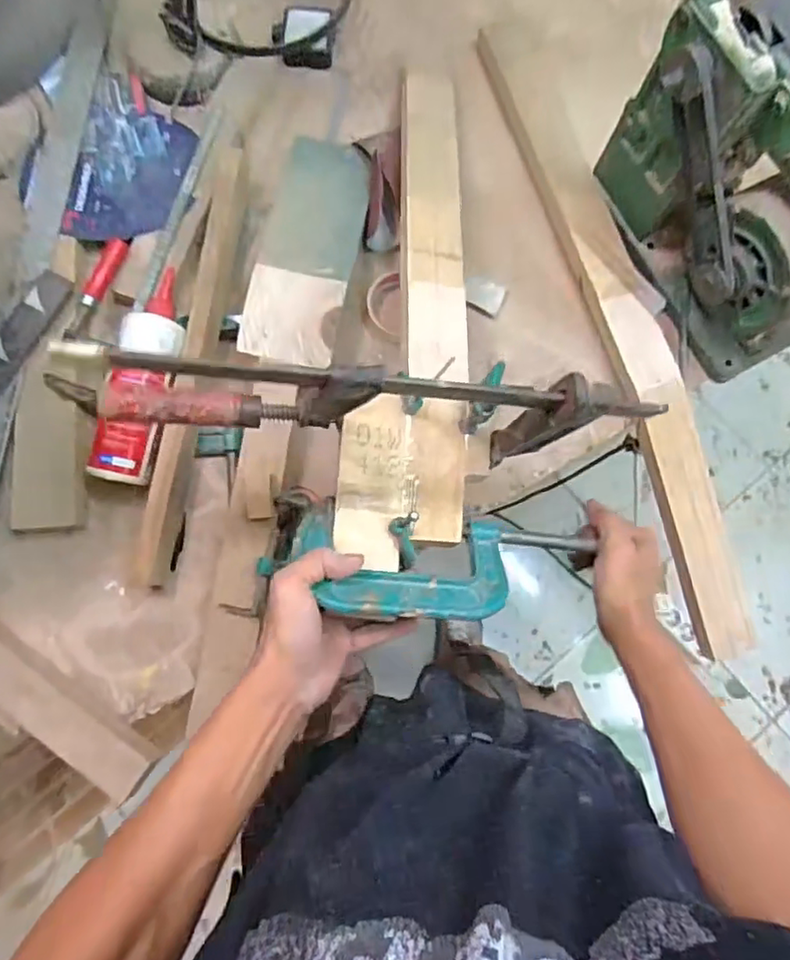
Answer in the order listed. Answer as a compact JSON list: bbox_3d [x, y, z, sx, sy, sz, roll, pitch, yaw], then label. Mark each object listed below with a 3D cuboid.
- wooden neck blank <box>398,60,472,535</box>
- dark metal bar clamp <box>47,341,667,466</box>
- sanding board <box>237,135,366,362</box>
[{"bbox_3d":[0.038,-0.216,0.609,0.061,0.035,0.571,0,66,-1],"label":"wooden neck blank"},{"bbox_3d":[-0.038,-0.056,0.444,0.335,0.150,0.034,5,83,-13],"label":"dark metal bar clamp"},{"bbox_3d":[-0.097,-0.274,0.705,0.105,0.025,0.296,8,74,0],"label":"sanding board"}]

